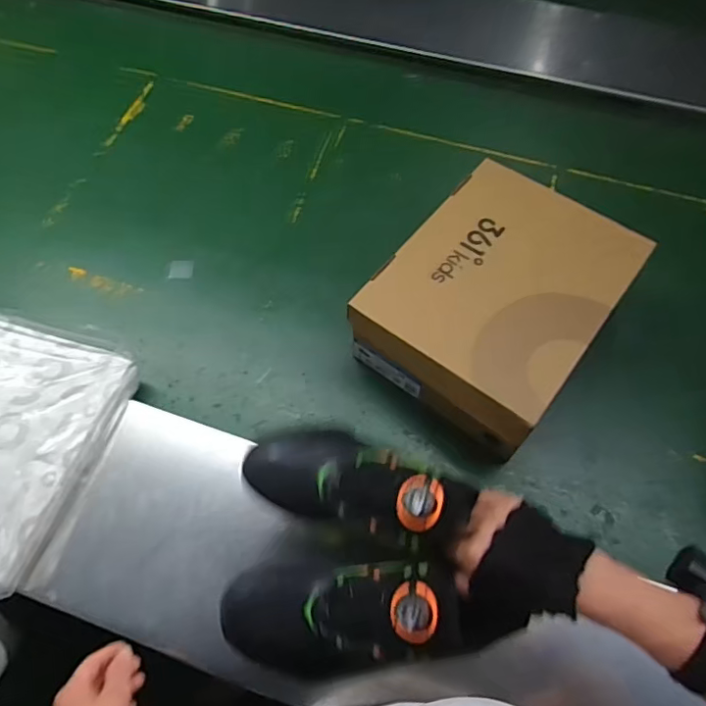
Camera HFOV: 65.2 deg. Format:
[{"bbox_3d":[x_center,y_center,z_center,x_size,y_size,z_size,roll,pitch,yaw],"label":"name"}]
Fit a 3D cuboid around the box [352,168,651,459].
[{"bbox_3d":[0.184,-0.066,0.714,0.244,0.135,0.309,35,66,17],"label":"box"}]

